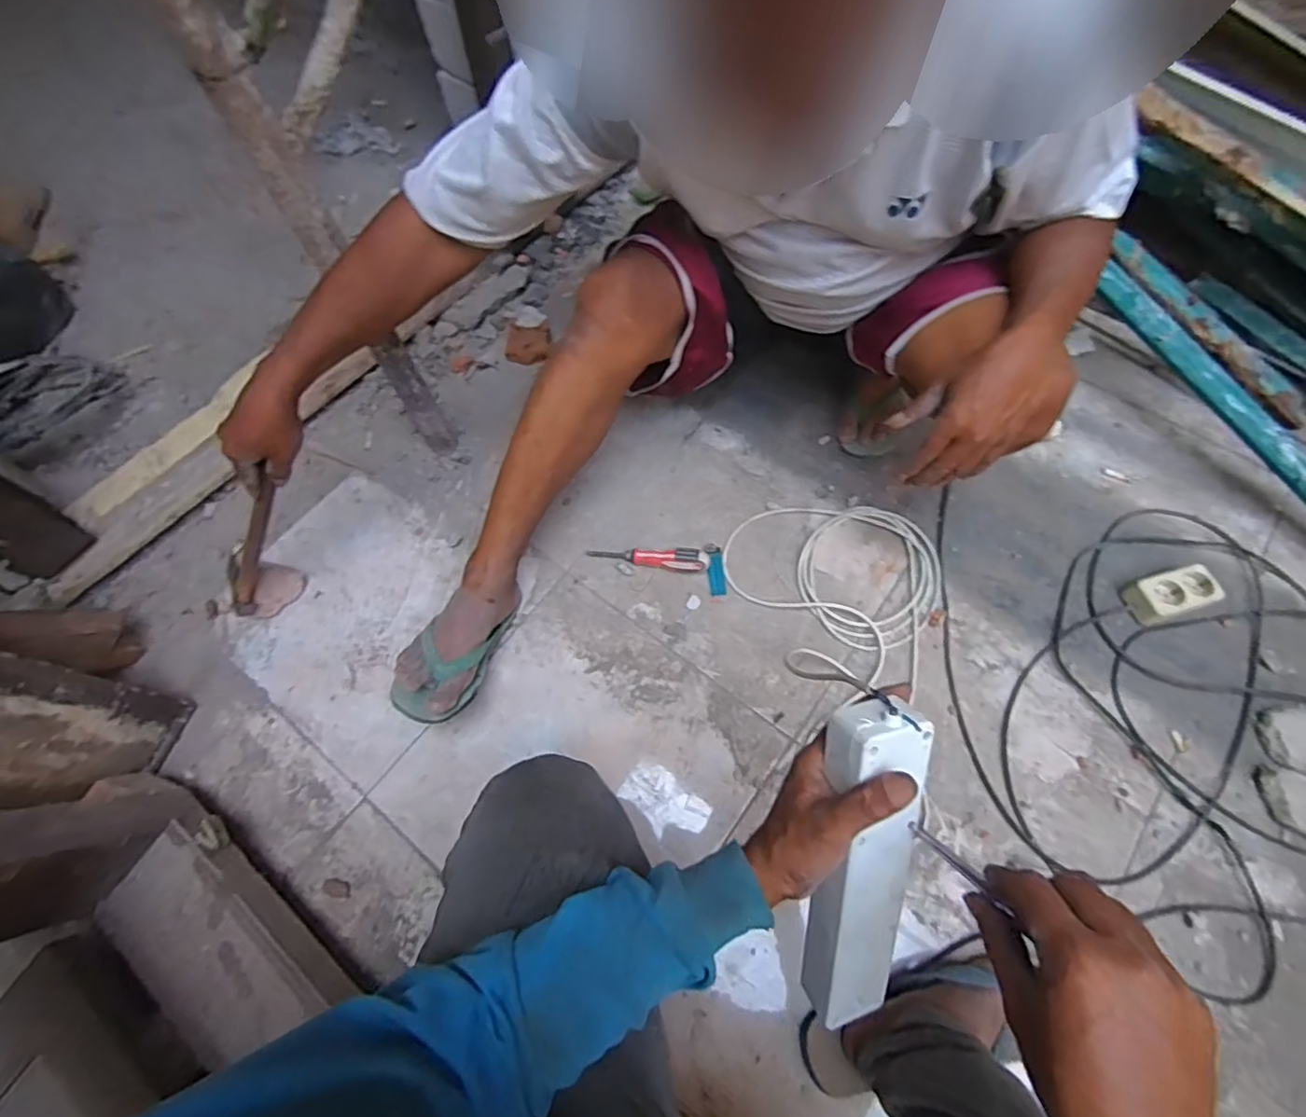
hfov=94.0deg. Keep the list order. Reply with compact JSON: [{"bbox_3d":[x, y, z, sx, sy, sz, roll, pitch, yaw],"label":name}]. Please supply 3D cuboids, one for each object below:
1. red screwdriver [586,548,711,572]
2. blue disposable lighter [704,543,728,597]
[{"bbox_3d":[-0.007,0.001,0.895,0.176,0.023,0.032,4,68,4],"label":"red screwdriver"},{"bbox_3d":[0.093,0.014,0.896,0.024,0.013,0.085,-7,67,-1],"label":"blue disposable lighter"}]

